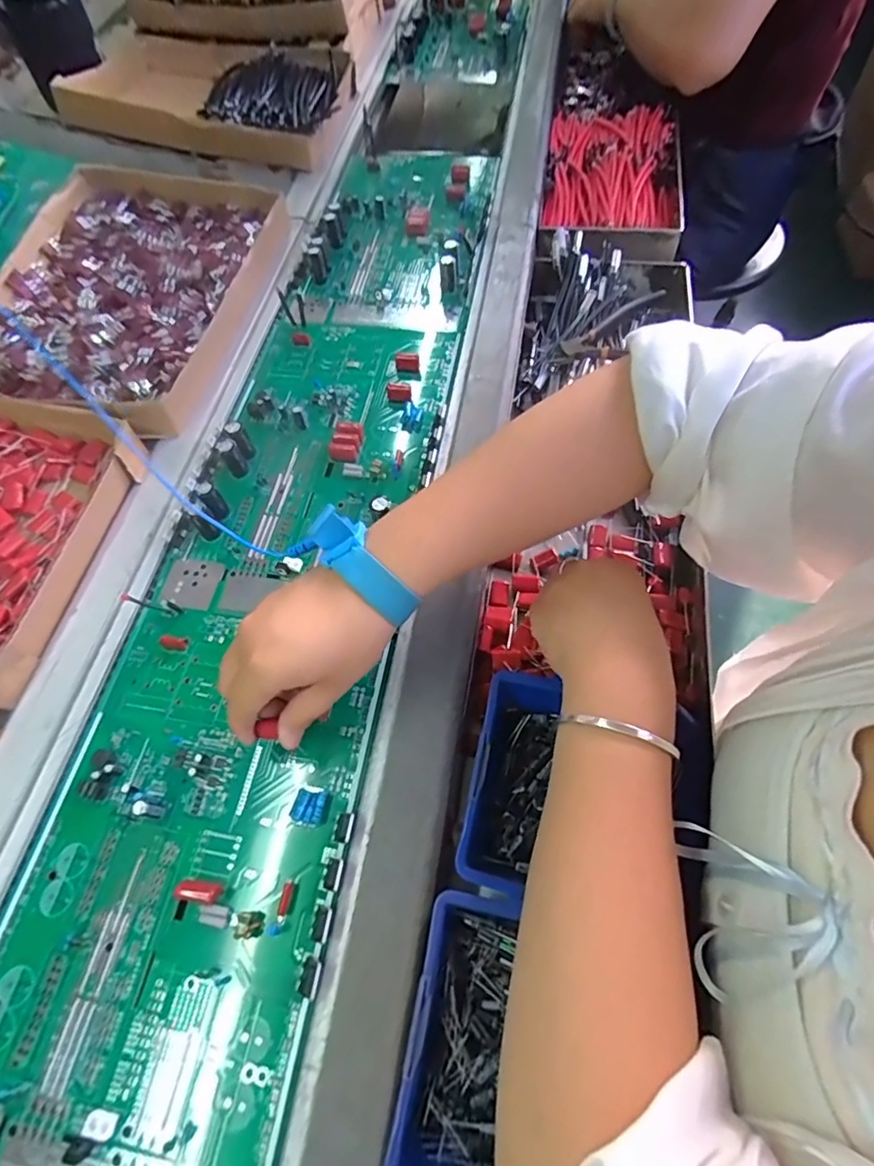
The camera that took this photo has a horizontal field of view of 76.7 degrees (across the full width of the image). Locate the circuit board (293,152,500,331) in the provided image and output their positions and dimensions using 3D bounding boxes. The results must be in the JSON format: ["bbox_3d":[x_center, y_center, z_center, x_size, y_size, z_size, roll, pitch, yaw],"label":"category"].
[{"bbox_3d":[-0.036,-0.386,0.589,0.174,0.035,0.300,8,64,4],"label":"circuit board"}]

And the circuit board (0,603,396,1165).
[{"bbox_3d":[-0.146,0.164,0.313,0.185,0.022,0.301,9,64,5],"label":"circuit board"}]

